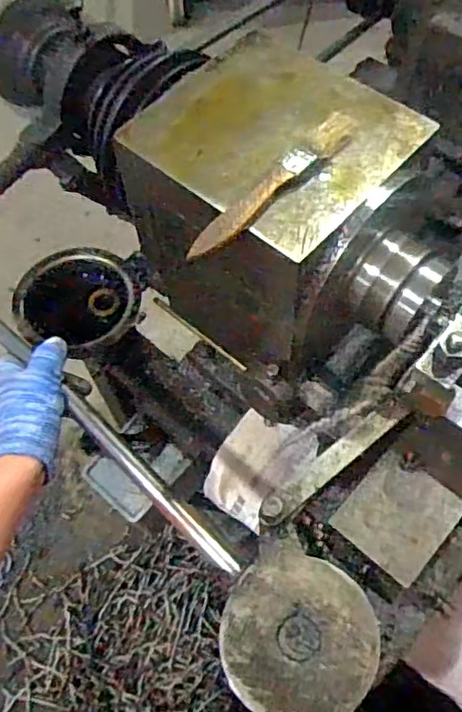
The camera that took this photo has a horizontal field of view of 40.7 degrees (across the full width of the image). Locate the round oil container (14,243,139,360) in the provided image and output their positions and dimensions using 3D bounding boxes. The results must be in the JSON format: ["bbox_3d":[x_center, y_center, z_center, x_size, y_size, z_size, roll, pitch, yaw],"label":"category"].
[{"bbox_3d":[-0.169,-0.056,0.692,0.132,0.054,0.114,-22,62,-9],"label":"round oil container"}]

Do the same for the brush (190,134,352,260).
[{"bbox_3d":[0.022,-0.107,0.404,0.027,0.013,0.138,39,70,21],"label":"brush"}]

